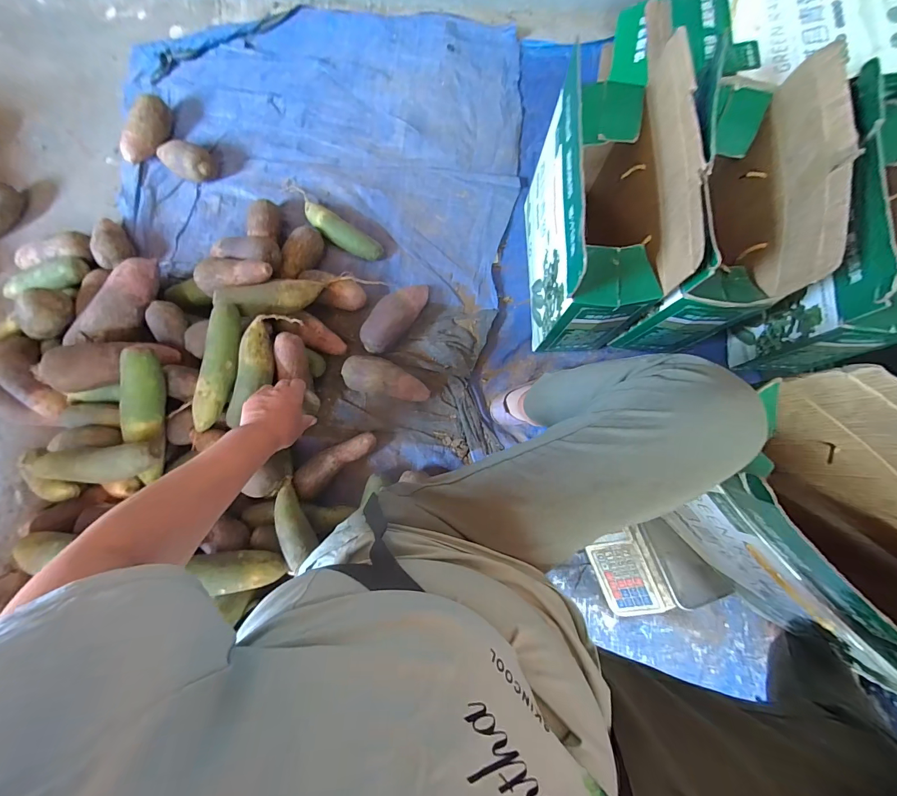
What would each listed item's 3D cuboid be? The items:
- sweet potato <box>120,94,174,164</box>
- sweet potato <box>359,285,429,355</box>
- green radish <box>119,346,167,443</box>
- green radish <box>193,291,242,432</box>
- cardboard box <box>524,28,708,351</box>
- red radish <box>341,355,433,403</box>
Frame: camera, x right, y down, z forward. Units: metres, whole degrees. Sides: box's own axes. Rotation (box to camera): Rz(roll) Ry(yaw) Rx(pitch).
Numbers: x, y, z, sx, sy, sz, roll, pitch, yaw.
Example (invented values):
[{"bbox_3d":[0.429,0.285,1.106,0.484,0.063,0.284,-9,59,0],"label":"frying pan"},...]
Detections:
[{"bbox_3d":[-0.678,-0.600,0.849,0.054,0.065,0.152,28,83,3],"label":"sweet potato"},{"bbox_3d":[-0.111,-0.172,0.793,0.076,0.063,0.178,42,84,5],"label":"sweet potato"},{"bbox_3d":[-0.507,-0.005,0.632,0.048,0.053,0.161,7,100,0],"label":"green radish"},{"bbox_3d":[-0.402,-0.055,0.662,0.059,0.040,0.225,6,83,0],"label":"green radish"},{"bbox_3d":[0.249,-0.320,0.656,0.165,0.365,0.401,-2,82,1],"label":"cardboard box"},{"bbox_3d":[-0.123,-0.036,0.760,0.175,0.060,0.067,18,83,-11],"label":"red radish"}]

